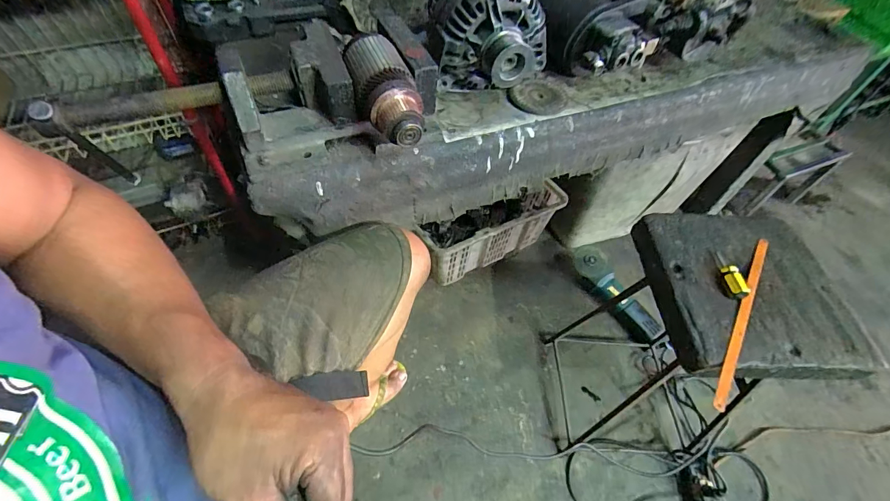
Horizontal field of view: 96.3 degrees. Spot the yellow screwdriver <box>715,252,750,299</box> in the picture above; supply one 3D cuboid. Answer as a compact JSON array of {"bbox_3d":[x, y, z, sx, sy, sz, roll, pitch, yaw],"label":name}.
[{"bbox_3d":[0.390,0.030,0.543,0.021,0.019,0.077,7,54,0],"label":"yellow screwdriver"}]

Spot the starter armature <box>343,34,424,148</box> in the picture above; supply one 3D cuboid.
[{"bbox_3d":[-0.074,-0.191,0.485,0.067,0.068,0.166,-19,70,-19],"label":"starter armature"}]

